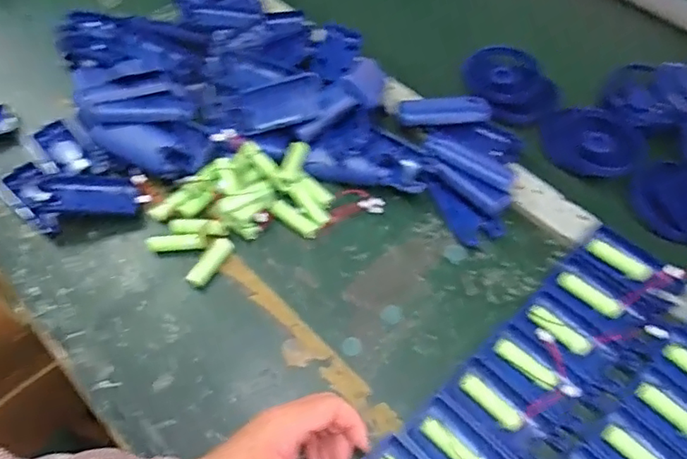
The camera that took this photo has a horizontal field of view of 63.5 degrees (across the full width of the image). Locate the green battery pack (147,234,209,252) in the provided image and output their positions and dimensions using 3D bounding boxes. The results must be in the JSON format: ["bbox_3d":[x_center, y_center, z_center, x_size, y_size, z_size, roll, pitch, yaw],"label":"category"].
[{"bbox_3d":[-0.157,0.012,0.523,0.055,0.012,0.016,-1,58,-2],"label":"green battery pack"}]

